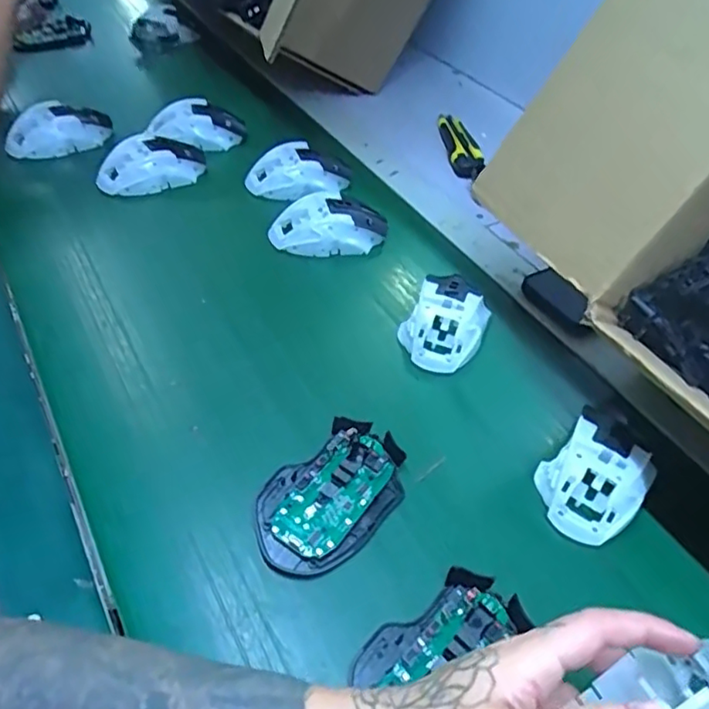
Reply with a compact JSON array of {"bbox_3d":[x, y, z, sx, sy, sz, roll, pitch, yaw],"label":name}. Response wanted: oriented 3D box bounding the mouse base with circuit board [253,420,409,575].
[{"bbox_3d":[-0.014,0.092,0.400,0.072,0.018,0.116,38,54,24],"label":"mouse base with circuit board"}]

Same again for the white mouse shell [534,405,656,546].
[{"bbox_3d":[0.169,0.086,0.418,0.067,0.040,0.094,35,53,22],"label":"white mouse shell"}]

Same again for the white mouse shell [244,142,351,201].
[{"bbox_3d":[-0.062,-0.202,0.671,0.117,0.041,0.064,-14,52,-19],"label":"white mouse shell"}]

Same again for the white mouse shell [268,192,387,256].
[{"bbox_3d":[-0.025,-0.130,0.599,0.117,0.038,0.061,-5,50,-12],"label":"white mouse shell"}]

